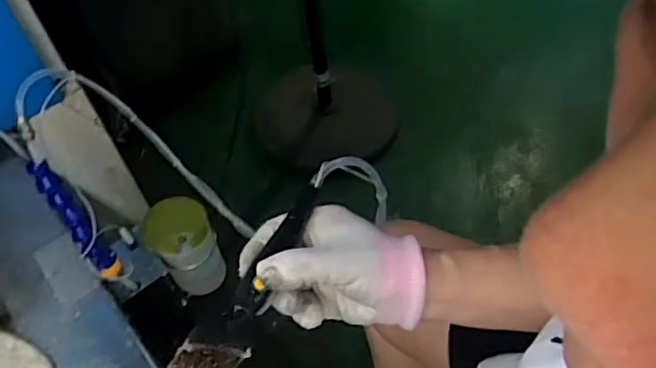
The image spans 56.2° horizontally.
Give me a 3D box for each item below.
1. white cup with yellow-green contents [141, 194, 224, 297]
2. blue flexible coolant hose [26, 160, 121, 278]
[{"bbox_3d":[-0.181,0.080,0.787,0.075,0.129,0.067,-27,55,-14],"label":"white cup with yellow-green contents"},{"bbox_3d":[-0.257,0.040,0.631,0.024,0.148,0.025,-35,33,-19],"label":"blue flexible coolant hose"}]

